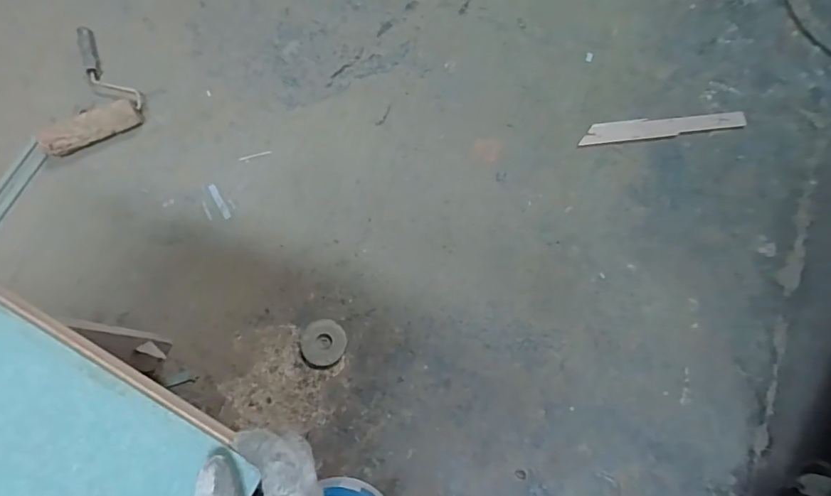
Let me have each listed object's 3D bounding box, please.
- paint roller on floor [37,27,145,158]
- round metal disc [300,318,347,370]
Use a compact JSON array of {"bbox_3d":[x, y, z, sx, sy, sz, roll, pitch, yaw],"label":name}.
[{"bbox_3d":[-0.881,-0.402,1.202,0.258,0.063,0.354,-40,80,-10],"label":"paint roller on floor"},{"bbox_3d":[-0.212,0.222,1.090,0.101,0.007,0.109,0,76,-1],"label":"round metal disc"}]

